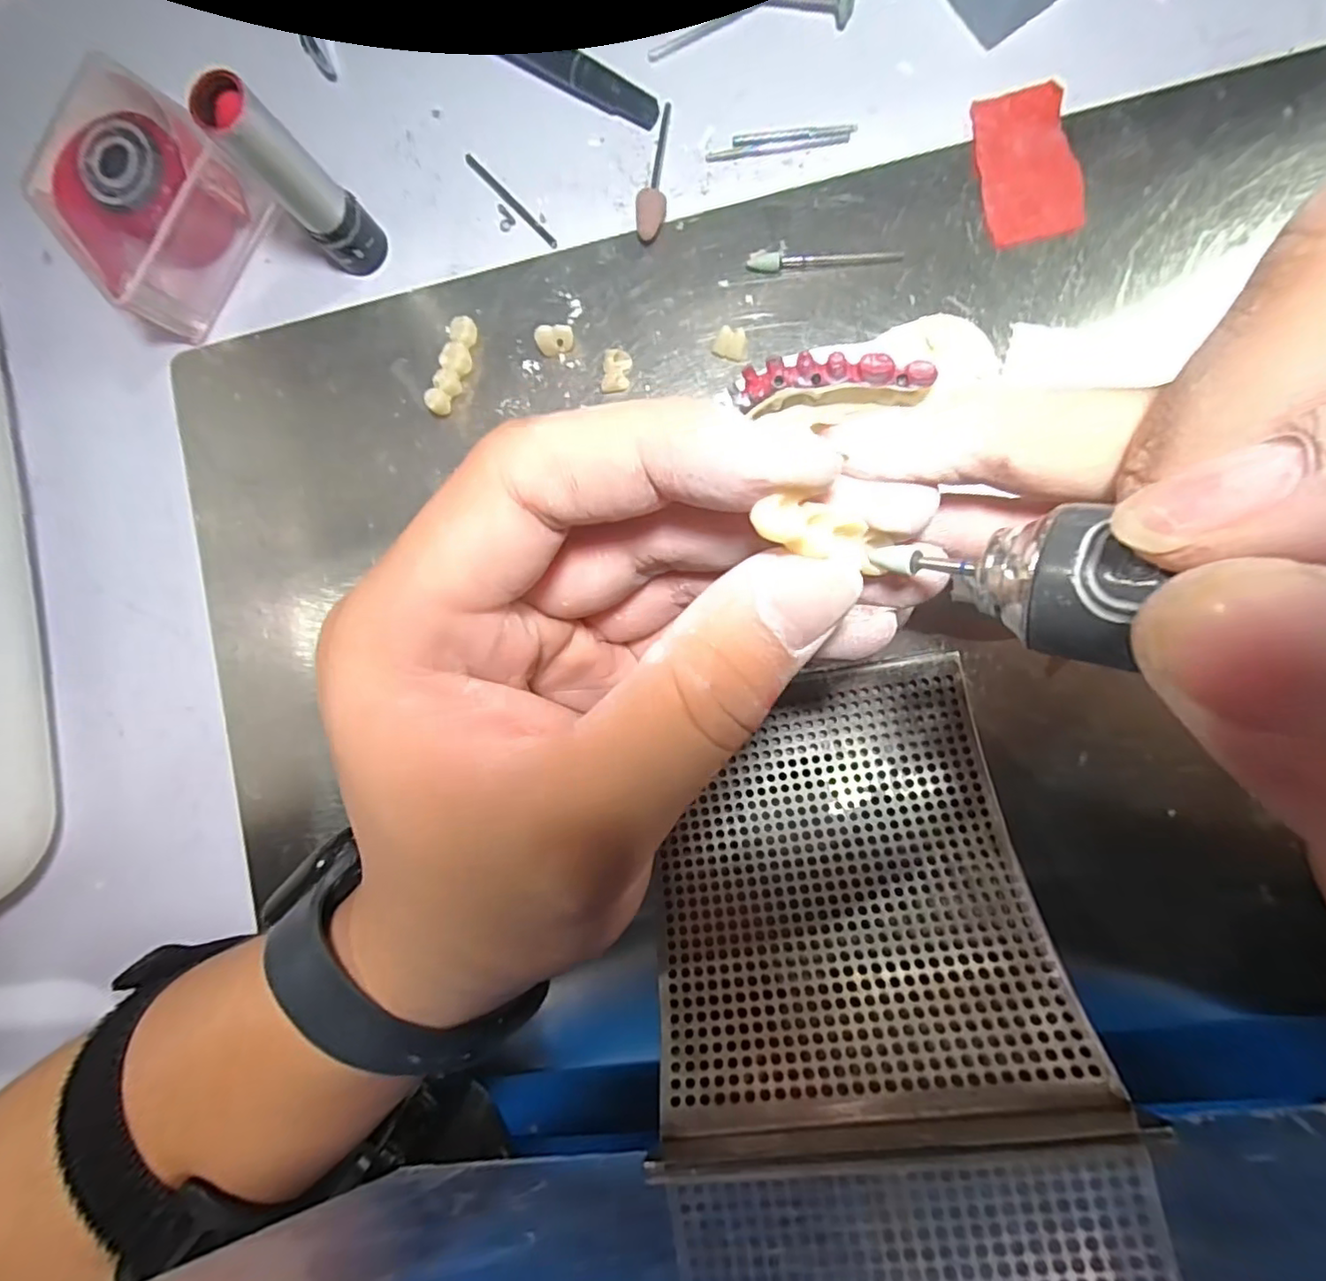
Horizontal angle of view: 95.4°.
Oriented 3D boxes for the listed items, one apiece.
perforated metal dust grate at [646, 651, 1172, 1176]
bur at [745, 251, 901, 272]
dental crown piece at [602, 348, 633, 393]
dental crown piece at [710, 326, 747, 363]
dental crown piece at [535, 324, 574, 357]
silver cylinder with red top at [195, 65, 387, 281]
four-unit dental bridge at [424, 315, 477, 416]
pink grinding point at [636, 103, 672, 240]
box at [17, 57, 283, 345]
[{"bbox_3d":[0.046,0.063,0.161,0.100,0.065,0.090,-10,90,7],"label":"perforated metal dust grate"},{"bbox_3d":[0.050,-0.118,0.186,0.046,0.004,0.006,-2,91,8],"label":"bur"},{"bbox_3d":[-0.015,-0.087,0.195,0.008,0.006,0.013,11,92,8],"label":"dental crown piece"},{"bbox_3d":[0.021,-0.093,0.189,0.010,0.006,0.008,11,92,8],"label":"dental crown piece"},{"bbox_3d":[-0.035,-0.097,0.196,0.012,0.009,0.007,-3,90,8],"label":"dental crown piece"},{"bbox_3d":[-0.107,-0.135,0.181,0.017,0.060,0.018,0,91,8],"label":"silver cylinder with red top"},{"bbox_3d":[-0.070,-0.091,0.201,0.009,0.010,0.033,21,94,7],"label":"four-unit dental bridge"},{"bbox_3d":[-0.002,-0.150,0.192,0.008,0.007,0.044,8,92,8],"label":"pink grinding point"},{"bbox_3d":[-0.173,-0.146,0.203,0.053,0.029,0.060,38,96,6],"label":"box"}]

